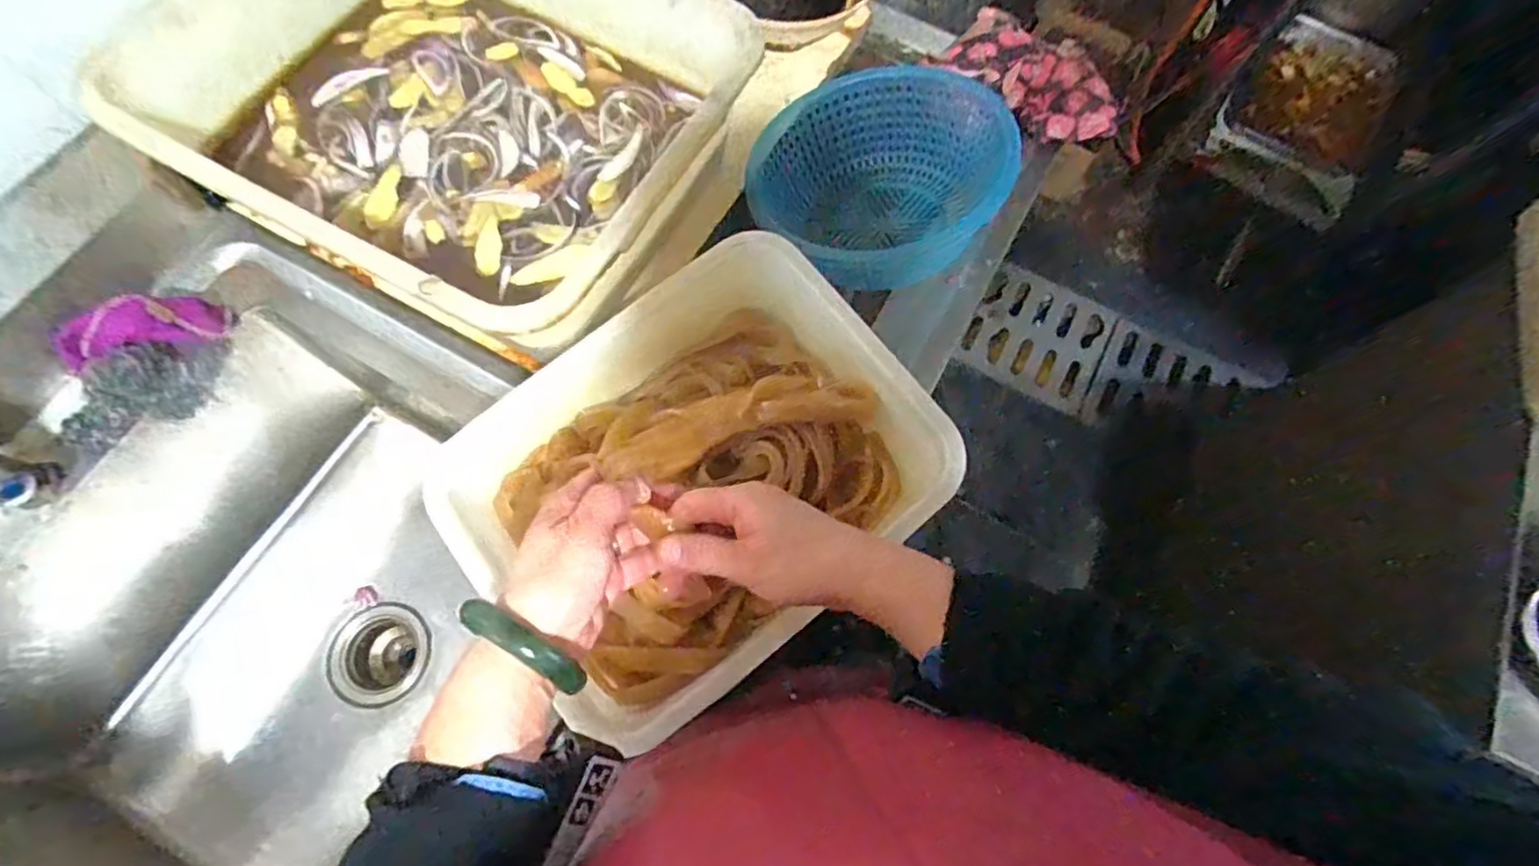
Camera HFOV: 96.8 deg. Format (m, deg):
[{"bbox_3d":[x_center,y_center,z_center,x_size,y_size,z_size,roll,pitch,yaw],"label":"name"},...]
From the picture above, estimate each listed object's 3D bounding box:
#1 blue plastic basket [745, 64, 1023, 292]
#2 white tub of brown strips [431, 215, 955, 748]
[{"bbox_3d":[0.109,-0.261,0.668,0.227,0.081,0.213,1,70,-2],"label":"blue plastic basket"},{"bbox_3d":[-0.055,0.029,0.517,0.320,0.091,0.258,-35,75,-13],"label":"white tub of brown strips"}]

